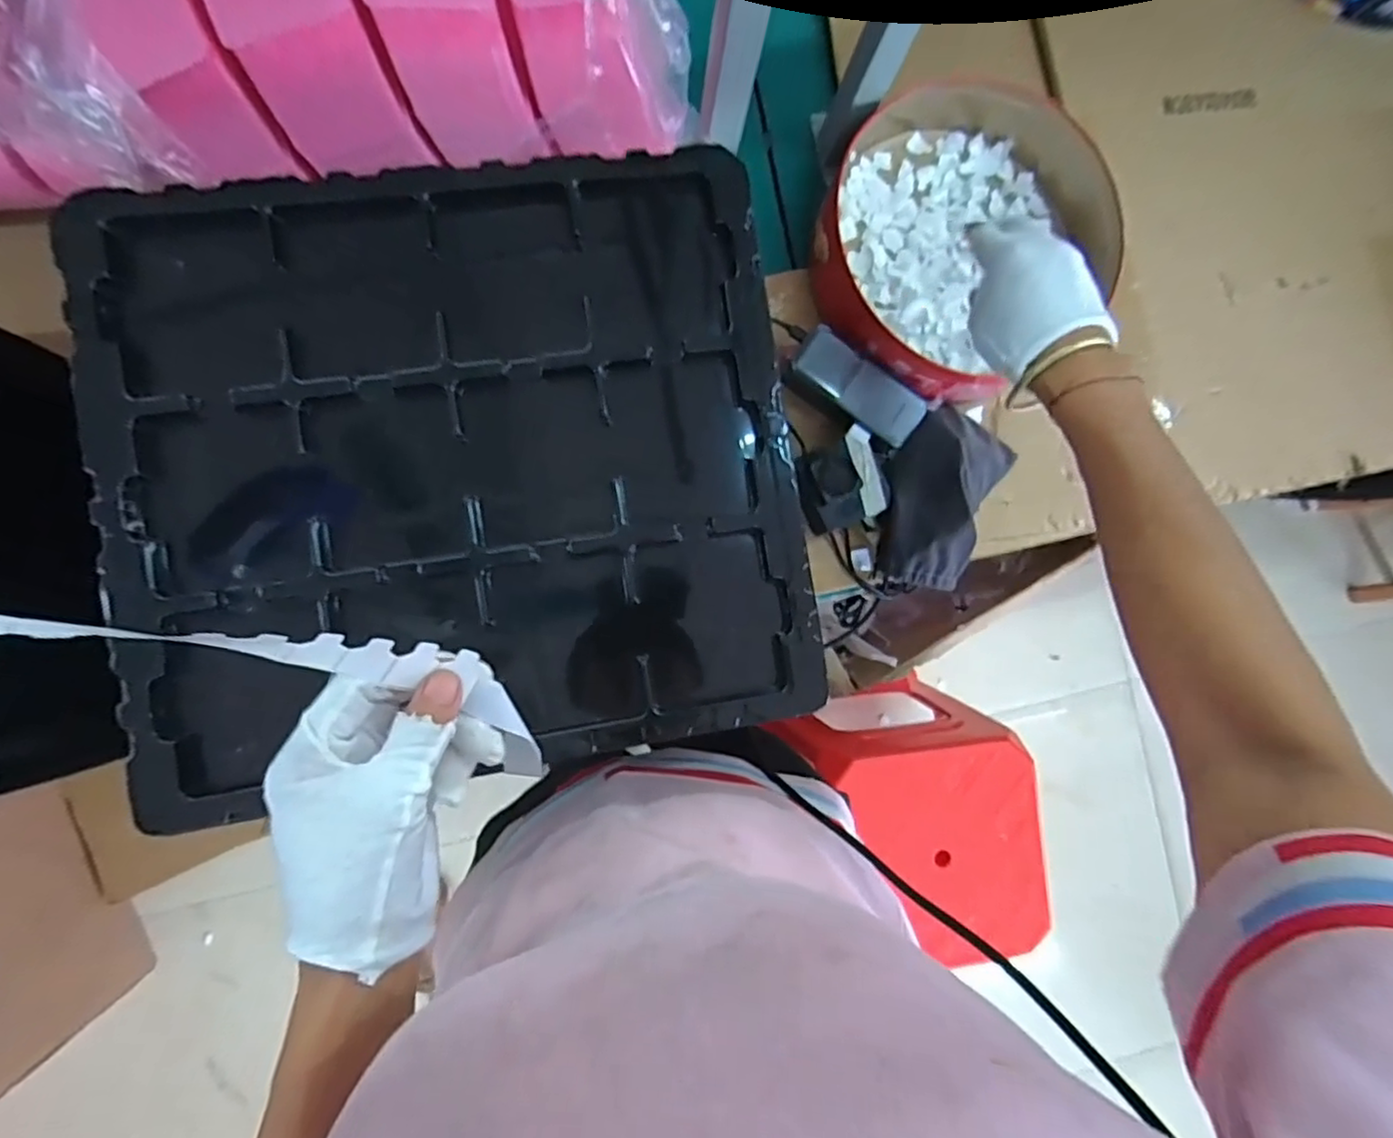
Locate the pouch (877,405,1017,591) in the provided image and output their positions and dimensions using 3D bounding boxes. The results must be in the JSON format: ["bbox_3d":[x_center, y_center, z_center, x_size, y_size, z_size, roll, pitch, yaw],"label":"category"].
[{"bbox_3d":[0.234,-0.067,0.622,0.108,0.048,0.177,29,83,-5],"label":"pouch"}]

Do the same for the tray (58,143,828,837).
[{"bbox_3d":[-0.128,-0.055,0.374,0.361,0.028,0.331,-10,88,-8],"label":"tray"}]

